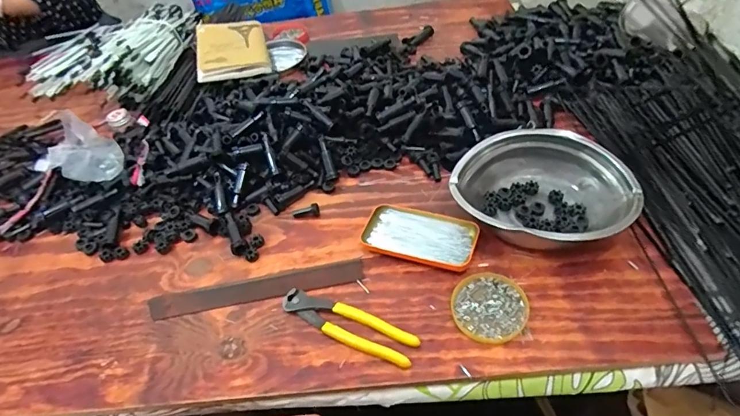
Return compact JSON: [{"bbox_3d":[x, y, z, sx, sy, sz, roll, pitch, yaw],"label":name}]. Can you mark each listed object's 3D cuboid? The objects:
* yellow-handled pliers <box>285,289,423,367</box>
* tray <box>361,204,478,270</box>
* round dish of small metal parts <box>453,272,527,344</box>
[{"bbox_3d":[-0.026,0.130,0.517,0.164,0.013,0.043,18,49,24],"label":"yellow-handled pliers"},{"bbox_3d":[0.067,0.033,0.589,0.141,0.017,0.077,14,47,20],"label":"tray"},{"bbox_3d":[0.136,0.111,0.513,0.080,0.010,0.086,-4,44,4],"label":"round dish of small metal parts"}]

